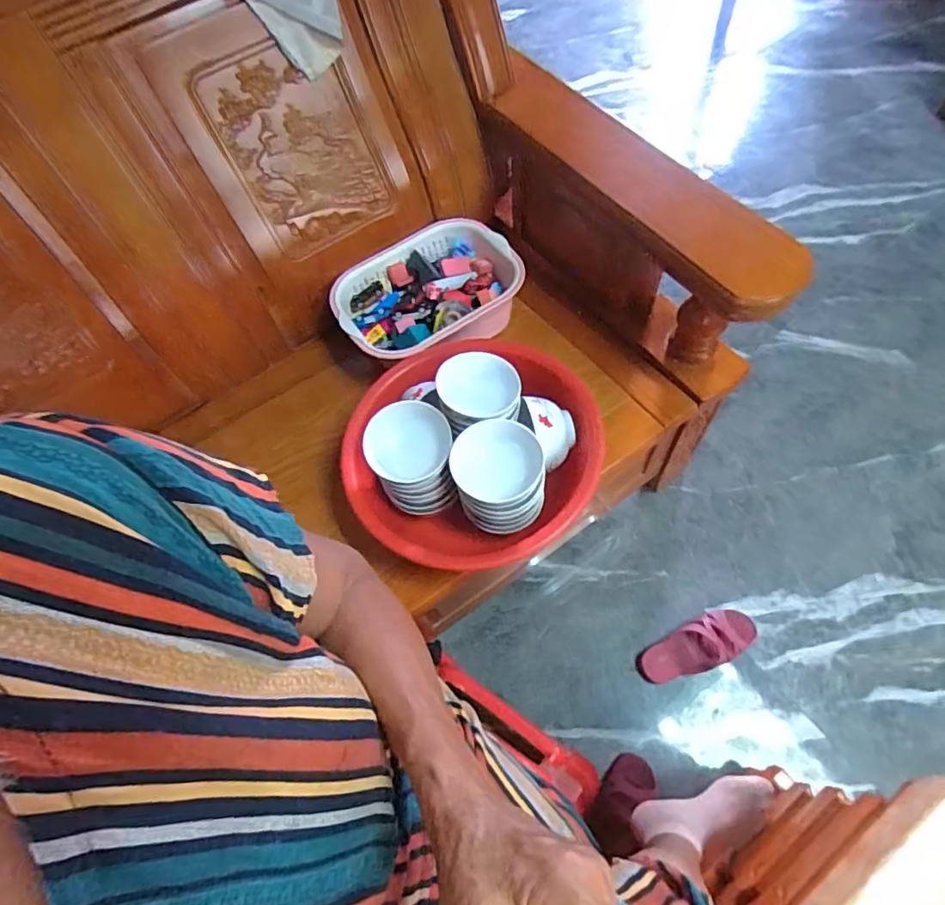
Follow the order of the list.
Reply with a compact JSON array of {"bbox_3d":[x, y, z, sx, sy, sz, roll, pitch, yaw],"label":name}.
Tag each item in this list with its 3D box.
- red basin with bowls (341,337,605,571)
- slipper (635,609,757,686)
[{"bbox_3d":[-0.006,-0.009,0.765,0.315,0.134,0.341,-3,62,5],"label":"red basin with bowls"},{"bbox_3d":[0.416,0.358,1.032,0.231,0.050,0.091,-25,62,-11],"label":"slipper"}]

